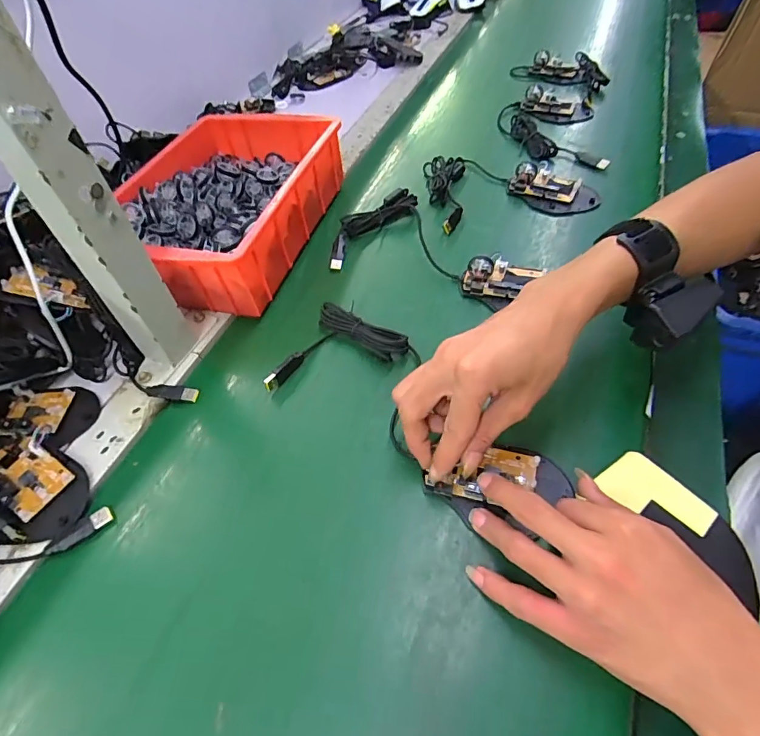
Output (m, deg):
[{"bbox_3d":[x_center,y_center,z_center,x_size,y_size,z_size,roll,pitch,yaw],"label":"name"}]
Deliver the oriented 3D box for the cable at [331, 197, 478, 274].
[{"bbox_3d":[-0.019,-0.175,0.553,0.144,0.026,0.057,-39,59,-24],"label":"cable"}]

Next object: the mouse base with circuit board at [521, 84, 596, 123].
[{"bbox_3d":[0.268,-0.397,0.697,0.104,0.027,0.070,7,51,10],"label":"mouse base with circuit board"}]

